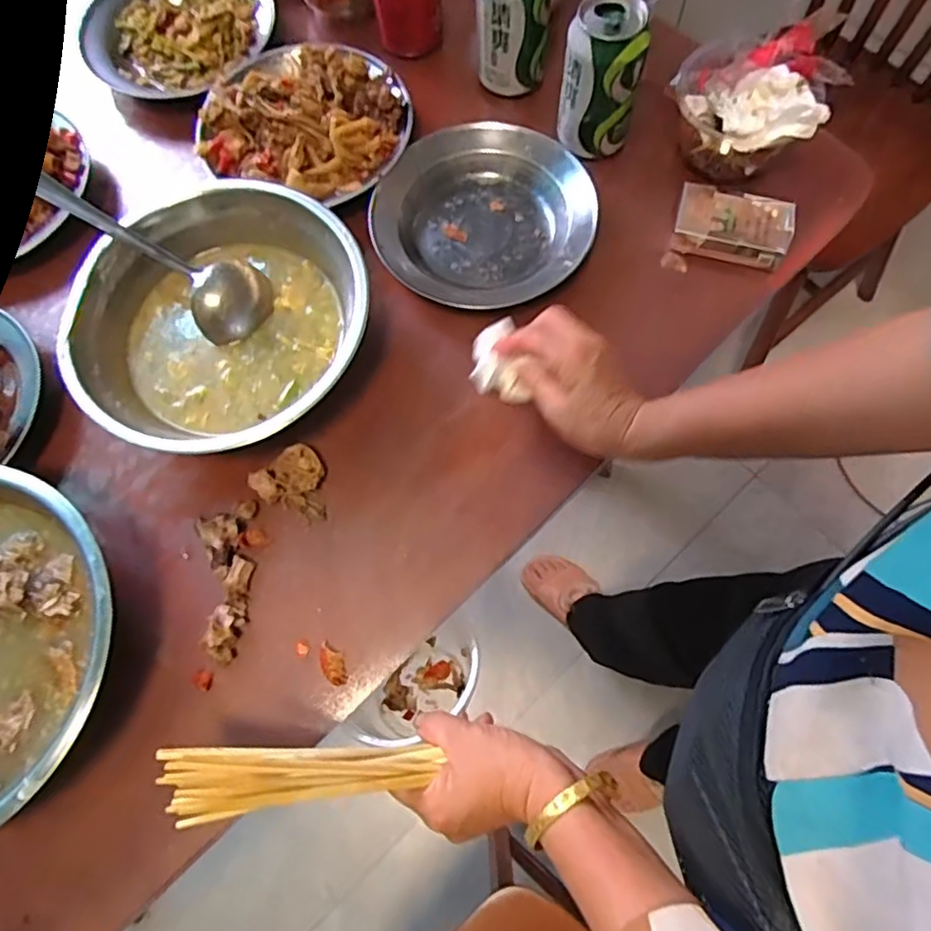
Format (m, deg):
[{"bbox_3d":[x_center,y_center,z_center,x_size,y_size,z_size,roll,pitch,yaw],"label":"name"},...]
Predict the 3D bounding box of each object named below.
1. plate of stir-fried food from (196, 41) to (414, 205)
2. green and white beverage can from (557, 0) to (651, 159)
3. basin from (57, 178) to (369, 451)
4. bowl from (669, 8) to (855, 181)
[{"bbox_3d":[-0.148,-0.324,0.569,0.188,0.035,0.172,17,73,7],"label":"plate of stir-fried food"},{"bbox_3d":[0.115,-0.329,0.528,0.062,0.103,0.063,11,72,5],"label":"green and white beverage can"},{"bbox_3d":[-0.188,-0.112,0.492,0.218,0.058,0.219,0,71,1],"label":"basin"},{"bbox_3d":[0.252,-0.318,0.532,0.116,0.082,0.125,0,71,1],"label":"bowl"}]

